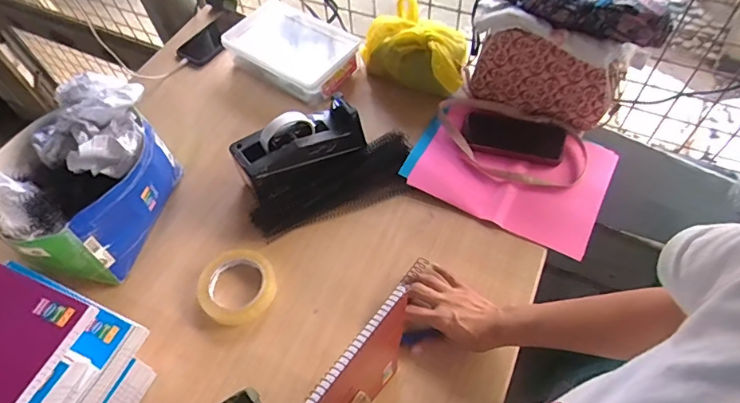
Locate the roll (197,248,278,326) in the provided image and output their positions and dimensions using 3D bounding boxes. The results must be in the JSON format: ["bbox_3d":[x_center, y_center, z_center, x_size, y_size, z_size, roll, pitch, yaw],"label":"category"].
[{"bbox_3d":[-0.187,0.114,0.669,0.103,0.021,0.111,-2,57,2],"label":"roll"}]

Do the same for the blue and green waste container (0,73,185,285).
[{"bbox_3d":[-0.413,-0.034,0.689,0.211,0.182,0.248,19,59,15],"label":"blue and green waste container"}]

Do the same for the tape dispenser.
[{"bbox_3d":[-0.108,-0.085,0.750,0.196,0.110,0.076,-30,60,-15],"label":"tape dispenser"}]

